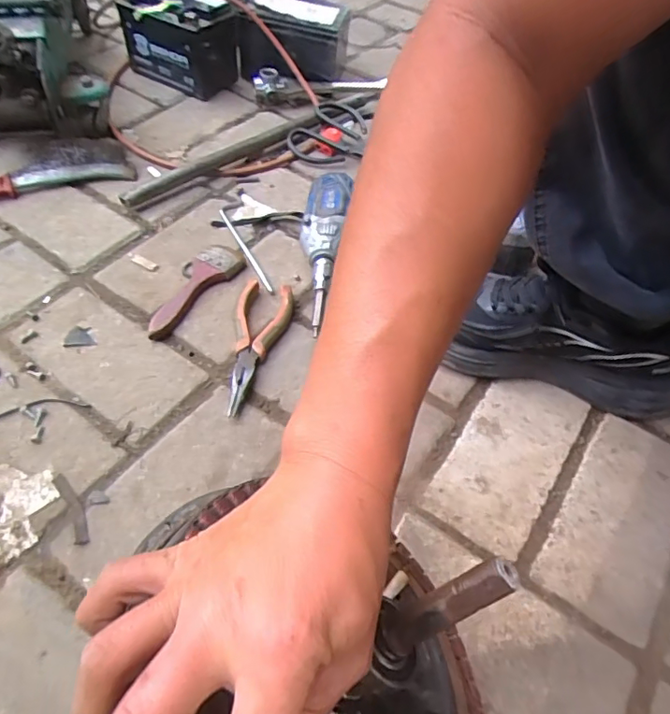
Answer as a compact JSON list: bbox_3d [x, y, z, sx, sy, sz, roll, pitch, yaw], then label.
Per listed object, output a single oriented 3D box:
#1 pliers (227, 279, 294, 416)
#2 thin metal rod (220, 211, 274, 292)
[{"bbox_3d":[-0.077,-0.011,0.500,0.050,0.019,0.147,11,53,3],"label":"pliers"},{"bbox_3d":[-0.101,-0.121,0.590,0.008,0.008,0.139,-21,57,-19],"label":"thin metal rod"}]

